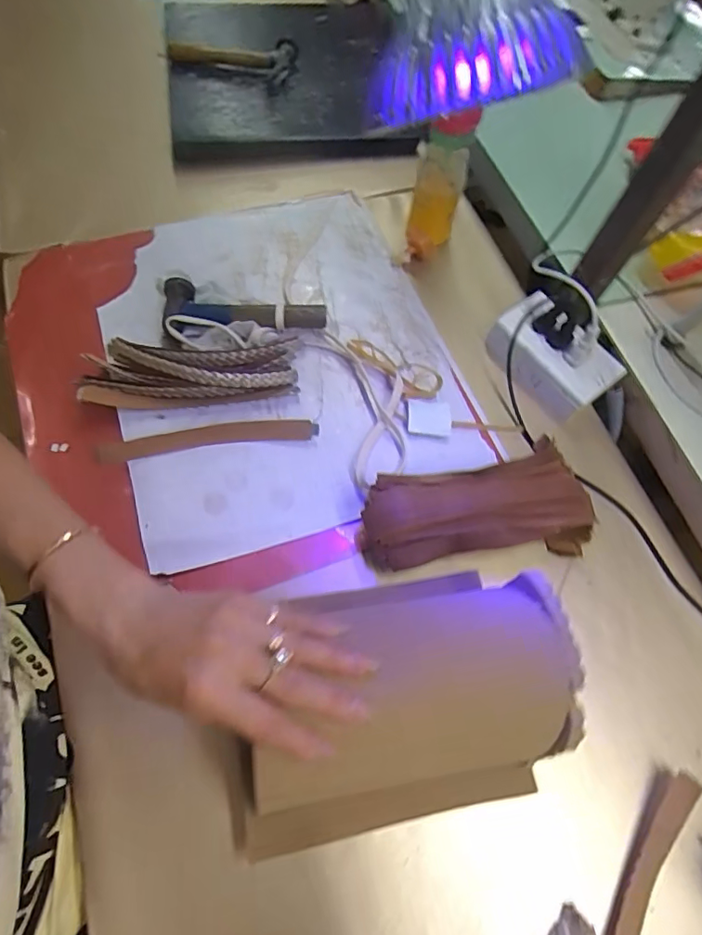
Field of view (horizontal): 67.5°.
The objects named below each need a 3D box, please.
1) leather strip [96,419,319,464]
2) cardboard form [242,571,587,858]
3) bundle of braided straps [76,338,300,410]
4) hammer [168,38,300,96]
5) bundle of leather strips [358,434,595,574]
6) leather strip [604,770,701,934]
[{"bbox_3d":[-0.123,-0.027,0.467,0.185,0.027,0.023,-9,67,-10],"label":"leather strip"},{"bbox_3d":[0.031,0.157,0.349,0.212,0.093,0.148,-7,66,-6],"label":"cardboard form"},{"bbox_3d":[-0.147,-0.091,0.488,0.189,0.035,0.060,-3,66,-7],"label":"bundle of braided straps"},{"bbox_3d":[-0.156,-0.525,0.685,0.165,0.033,0.060,12,65,0],"label":"hammer"},{"bbox_3d":[0.104,0.033,0.447,0.192,0.046,0.110,-9,67,-10],"label":"bundle of leather strips"},{"bbox_3d":[0.196,0.299,0.356,0.023,0.023,0.183,31,66,8],"label":"leather strip"}]

